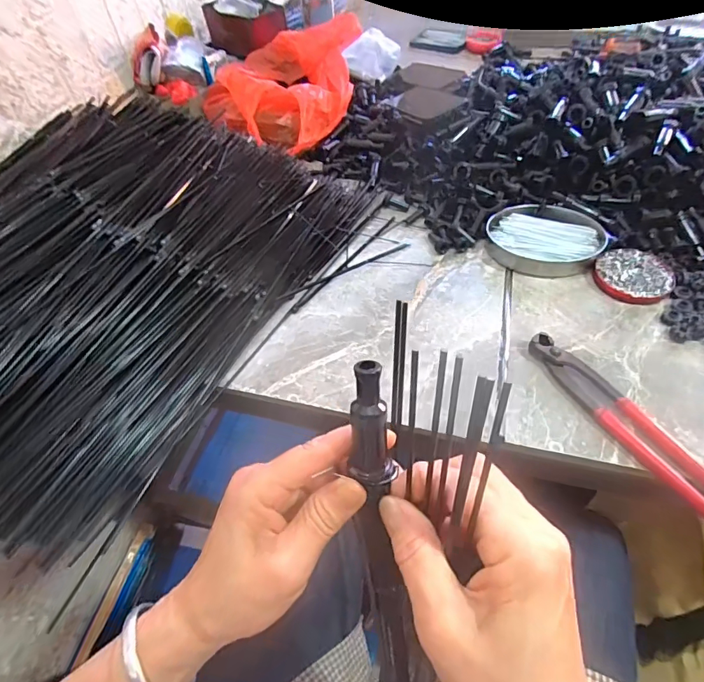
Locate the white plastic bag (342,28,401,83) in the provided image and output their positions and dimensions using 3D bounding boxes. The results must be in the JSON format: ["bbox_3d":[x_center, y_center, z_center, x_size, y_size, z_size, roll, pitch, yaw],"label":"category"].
[{"bbox_3d":[0.036,-0.581,0.893,0.101,0.064,0.072,34,60,27],"label":"white plastic bag"}]

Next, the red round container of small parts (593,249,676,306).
[{"bbox_3d":[0.326,-0.076,0.515,0.082,0.011,0.077,-2,52,3],"label":"red round container of small parts"}]

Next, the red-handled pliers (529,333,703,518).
[{"bbox_3d":[0.242,0.066,0.399,0.036,0.020,0.202,-27,55,-16],"label":"red-handled pliers"}]

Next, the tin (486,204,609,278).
[{"bbox_3d":[0.240,-0.127,0.553,0.134,0.022,0.109,10,53,12],"label":"tin"}]

